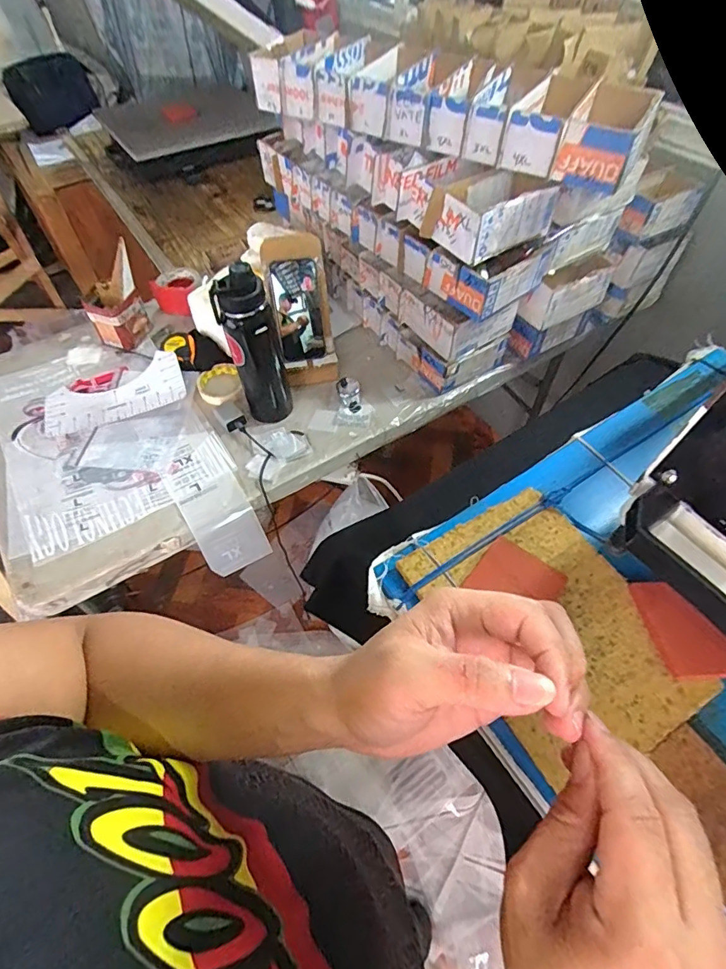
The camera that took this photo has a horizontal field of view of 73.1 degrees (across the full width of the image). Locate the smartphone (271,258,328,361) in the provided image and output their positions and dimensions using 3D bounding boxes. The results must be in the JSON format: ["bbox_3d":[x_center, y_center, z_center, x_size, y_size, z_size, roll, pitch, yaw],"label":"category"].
[{"bbox_3d":[-0.110,-0.295,0.843,0.078,0.166,0.010,-11,38,-6],"label":"smartphone"}]

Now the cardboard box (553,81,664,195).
[{"bbox_3d":[0.349,-0.495,0.697,0.094,0.080,0.209,26,59,18],"label":"cardboard box"}]

